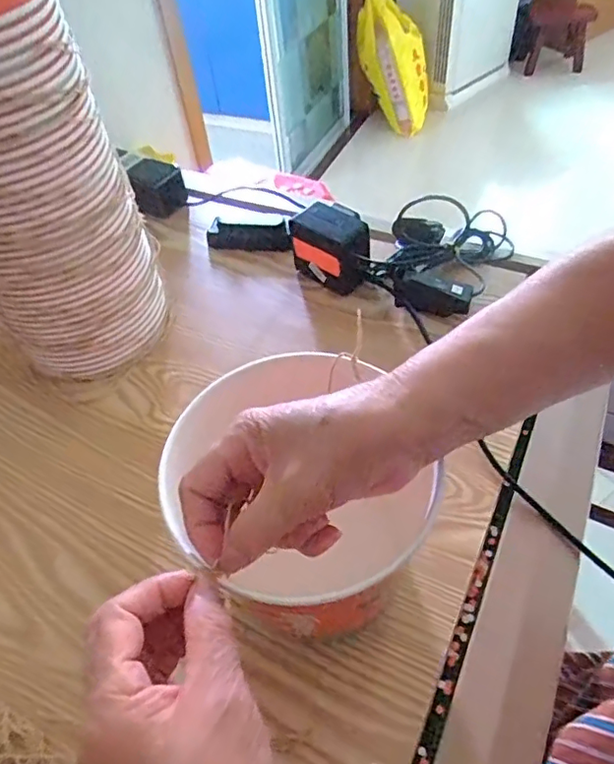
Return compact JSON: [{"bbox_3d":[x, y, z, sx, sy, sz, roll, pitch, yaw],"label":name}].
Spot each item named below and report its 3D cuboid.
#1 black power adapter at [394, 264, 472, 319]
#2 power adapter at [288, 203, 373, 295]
[{"bbox_3d":[0.128,-0.093,0.574,0.080,0.034,0.027,21,53,4],"label":"black power adapter"},{"bbox_3d":[0.033,-0.144,0.609,0.095,0.080,0.053,29,58,26],"label":"power adapter"}]

